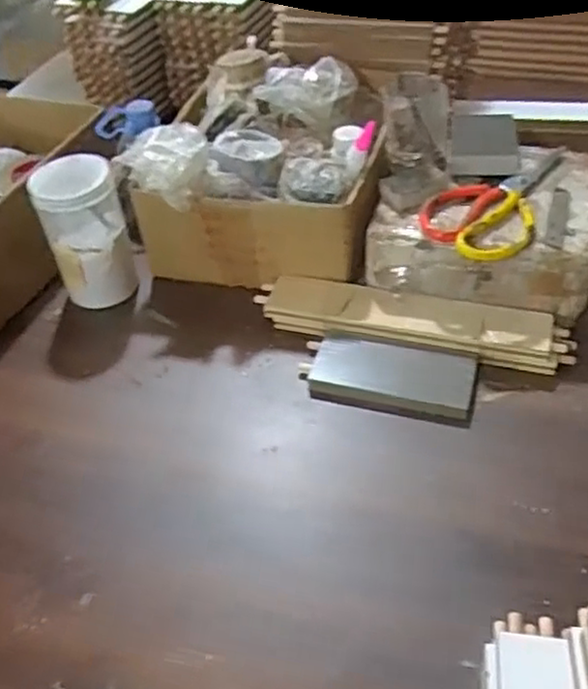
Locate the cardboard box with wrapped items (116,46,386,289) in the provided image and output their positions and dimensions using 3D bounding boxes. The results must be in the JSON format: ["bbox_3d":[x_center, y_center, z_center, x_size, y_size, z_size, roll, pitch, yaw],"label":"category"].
[{"bbox_3d":[-0.022,-0.213,0.827,0.254,0.164,0.304,4,46,11],"label":"cardboard box with wrapped items"}]

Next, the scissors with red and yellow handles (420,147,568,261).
[{"bbox_3d":[0.209,-0.155,0.721,0.106,0.021,0.198,20,50,24],"label":"scissors with red and yellow handles"}]

